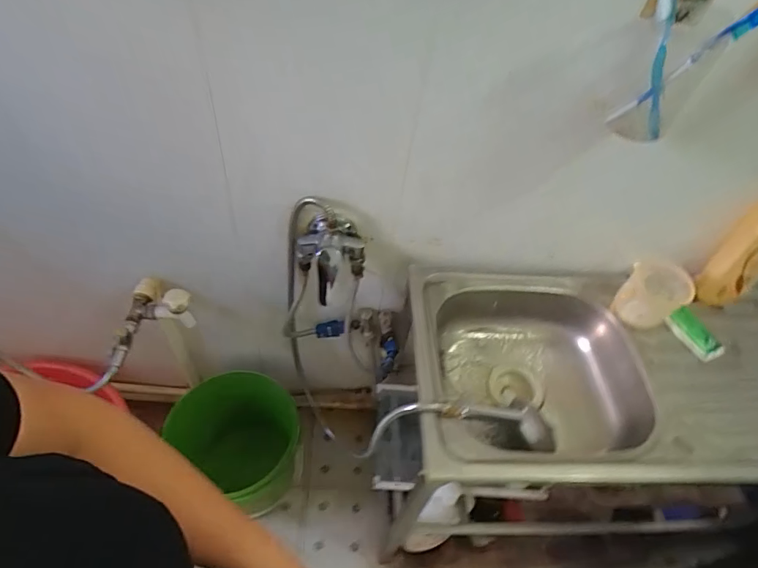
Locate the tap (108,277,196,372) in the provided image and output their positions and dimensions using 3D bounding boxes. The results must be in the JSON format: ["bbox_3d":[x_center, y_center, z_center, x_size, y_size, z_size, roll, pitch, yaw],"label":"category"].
[{"bbox_3d":[-0.461,0.061,0.864,0.167,0.102,0.134,-33,62,-30],"label":"tap"}]

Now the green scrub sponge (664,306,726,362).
[{"bbox_3d":[0.561,0.090,0.790,0.043,0.025,0.100,-30,74,-28],"label":"green scrub sponge"}]

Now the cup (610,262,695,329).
[{"bbox_3d":[0.484,0.021,0.798,0.095,0.100,0.106,31,53,17],"label":"cup"}]

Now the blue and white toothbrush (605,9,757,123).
[{"bbox_3d":[0.344,-0.243,0.517,0.017,0.174,0.026,49,56,-3],"label":"blue and white toothbrush"}]

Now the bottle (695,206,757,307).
[{"bbox_3d":[0.643,-0.059,0.766,0.066,0.239,0.083,-28,59,-28],"label":"bottle"}]

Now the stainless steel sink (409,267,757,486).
[{"bbox_3d":[0.417,0.177,0.803,0.722,0.138,0.385,4,50,-5],"label":"stainless steel sink"}]

